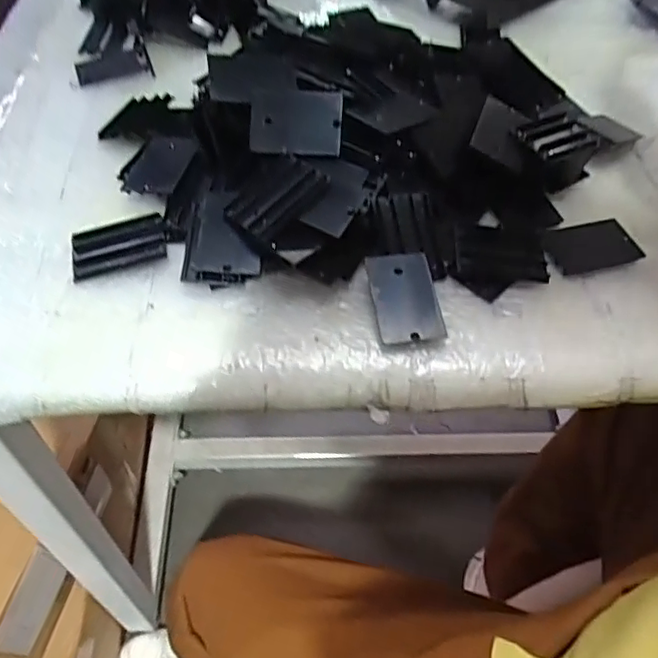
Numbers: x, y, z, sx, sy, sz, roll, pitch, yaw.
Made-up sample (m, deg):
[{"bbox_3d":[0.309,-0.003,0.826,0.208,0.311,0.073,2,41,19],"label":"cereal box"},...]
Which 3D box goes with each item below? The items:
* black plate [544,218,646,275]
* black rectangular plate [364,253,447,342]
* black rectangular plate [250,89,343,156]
[{"bbox_3d":[0.163,-0.052,0.379,0.058,0.006,0.034,-13,54,-12],"label":"black plate"},{"bbox_3d":[0.042,-0.018,0.338,0.034,0.007,0.054,-12,68,4],"label":"black rectangular plate"},{"bbox_3d":[-0.020,-0.125,0.365,0.055,0.010,0.042,9,86,14],"label":"black rectangular plate"}]

